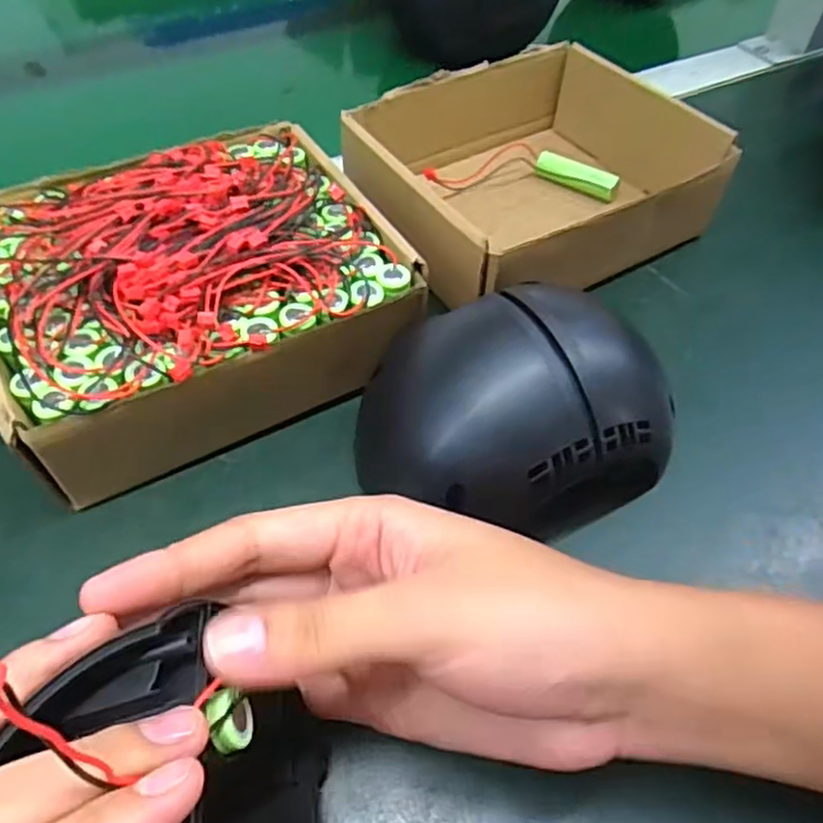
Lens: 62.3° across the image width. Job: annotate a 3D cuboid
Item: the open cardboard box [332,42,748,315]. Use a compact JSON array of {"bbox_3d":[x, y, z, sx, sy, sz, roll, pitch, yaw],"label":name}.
[{"bbox_3d":[0.060,-0.124,0.366,0.166,0.058,0.141,-26,57,-23],"label":"open cardboard box"}]

